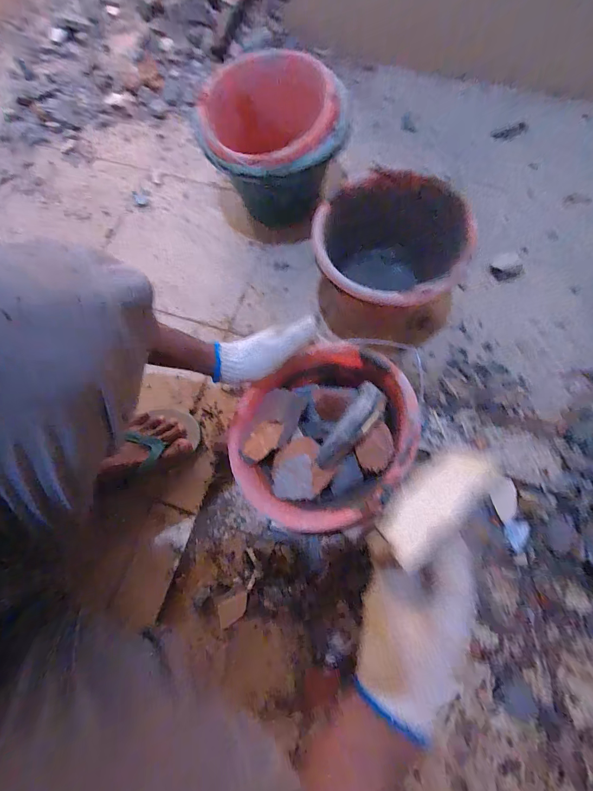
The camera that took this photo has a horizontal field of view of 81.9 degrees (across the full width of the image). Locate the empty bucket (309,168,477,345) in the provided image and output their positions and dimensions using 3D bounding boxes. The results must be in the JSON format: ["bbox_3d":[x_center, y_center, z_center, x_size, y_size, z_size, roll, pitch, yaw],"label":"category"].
[{"bbox_3d":[0.156,-0.227,0.595,0.226,0.184,0.231,-1,73,2],"label":"empty bucket"}]

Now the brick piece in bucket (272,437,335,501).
[{"bbox_3d":[0.003,0.105,0.470,0.086,0.027,0.075,-41,76,-10],"label":"brick piece in bucket"}]

